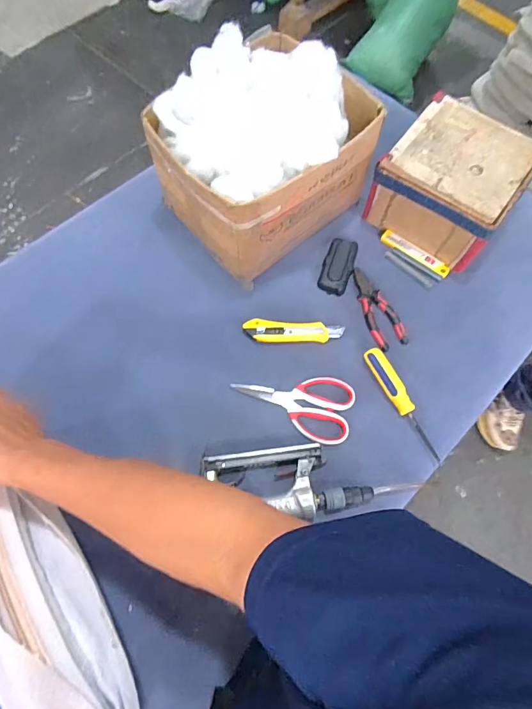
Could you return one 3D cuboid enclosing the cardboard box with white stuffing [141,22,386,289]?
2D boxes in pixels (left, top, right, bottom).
[{"bbox_3d":[-0.012,-0.328,0.694,0.275,0.226,0.304,41,72,14],"label":"cardboard box with white stuffing"}]

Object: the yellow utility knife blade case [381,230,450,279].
[{"bbox_3d":[0.270,-0.184,0.757,0.134,0.005,0.032,38,72,14],"label":"yellow utility knife blade case"}]

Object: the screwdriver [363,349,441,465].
[{"bbox_3d":[0.213,0.073,0.649,0.032,0.018,0.189,-26,70,-12],"label":"screwdriver"}]

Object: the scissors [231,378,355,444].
[{"bbox_3d":[0.041,0.074,0.656,0.184,0.007,0.101,13,68,4],"label":"scissors"}]

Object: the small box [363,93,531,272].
[{"bbox_3d":[0.321,-0.296,0.739,0.211,0.122,0.225,35,71,12],"label":"small box"}]

